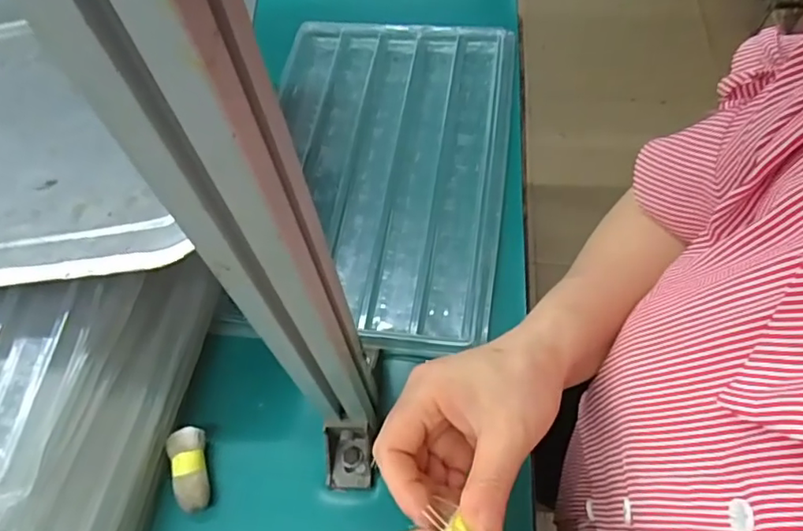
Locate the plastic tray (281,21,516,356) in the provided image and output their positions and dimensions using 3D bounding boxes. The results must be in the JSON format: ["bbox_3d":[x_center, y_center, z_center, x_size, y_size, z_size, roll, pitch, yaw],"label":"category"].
[{"bbox_3d":[-0.017,-0.085,0.488,0.200,0.023,0.319,6,62,7],"label":"plastic tray"}]

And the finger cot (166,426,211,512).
[{"bbox_3d":[-0.137,0.134,0.375,0.023,0.027,0.049,-12,61,-2],"label":"finger cot"}]

